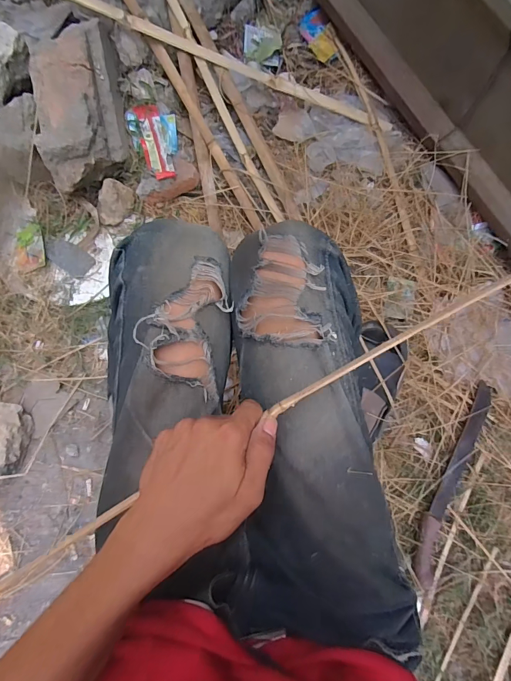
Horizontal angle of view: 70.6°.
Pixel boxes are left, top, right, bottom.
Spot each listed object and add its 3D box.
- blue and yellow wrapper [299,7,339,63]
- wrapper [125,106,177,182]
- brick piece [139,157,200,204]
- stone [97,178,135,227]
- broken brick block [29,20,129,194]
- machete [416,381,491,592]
[{"bbox_3d":[0.160,-0.777,0.919,0.066,0.016,0.166,-15,79,-4],"label":"blue and yellow wrapper"},{"bbox_3d":[-0.226,-0.450,0.831,0.103,0.042,0.204,-15,79,-4],"label":"wrapper"},{"bbox_3d":[-0.202,-0.363,0.826,0.144,0.039,0.070,-22,79,-6],"label":"brick piece"},{"bbox_3d":[-0.315,-0.311,0.812,0.068,0.043,0.088,6,78,0],"label":"stone"},{"bbox_3d":[-0.370,-0.500,0.753,0.147,0.103,0.347,-7,78,-3],"label":"broken brick block"},{"bbox_3d":[0.398,0.278,0.722,0.056,0.029,0.416,24,79,4],"label":"machete"}]

